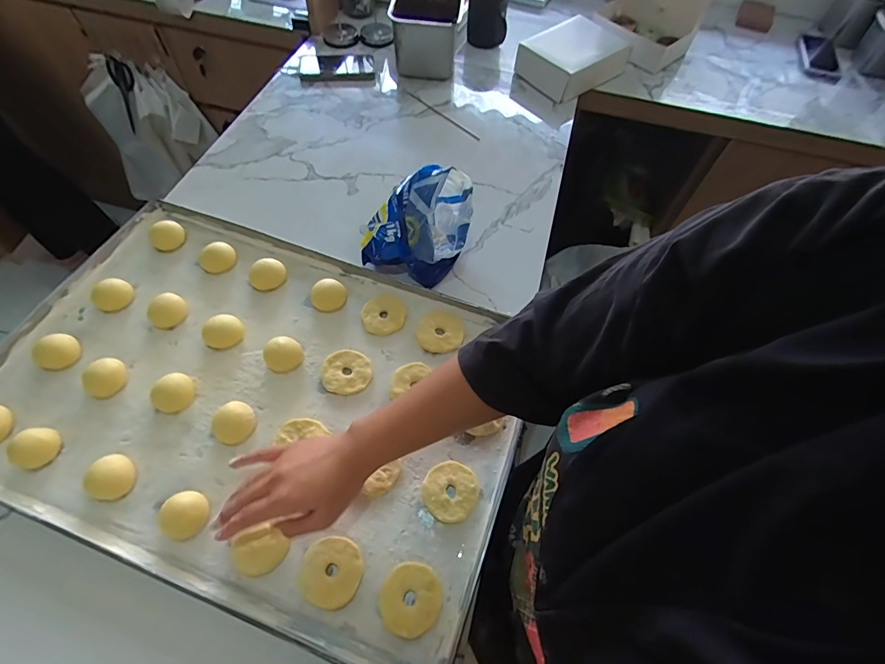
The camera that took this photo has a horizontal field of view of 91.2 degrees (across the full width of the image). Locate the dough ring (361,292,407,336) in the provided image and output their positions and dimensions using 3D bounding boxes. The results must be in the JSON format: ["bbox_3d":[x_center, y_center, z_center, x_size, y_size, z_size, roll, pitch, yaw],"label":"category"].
[{"bbox_3d":[-0.078,-0.024,0.583,0.059,0.012,0.056,1,59,-2],"label":"dough ring"}]

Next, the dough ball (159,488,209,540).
[{"bbox_3d":[-0.262,0.186,0.440,0.039,0.030,0.044,34,63,17],"label":"dough ball"}]

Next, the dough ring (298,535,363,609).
[{"bbox_3d":[-0.111,0.238,0.433,0.059,0.004,0.060,1,59,-2],"label":"dough ring"}]

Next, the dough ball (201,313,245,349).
[{"bbox_3d":[-0.277,0.001,0.551,0.046,0.027,0.041,-39,68,-23],"label":"dough ball"}]

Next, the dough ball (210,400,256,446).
[{"bbox_3d":[-0.234,0.104,0.492,0.040,0.031,0.045,26,61,12],"label":"dough ball"}]

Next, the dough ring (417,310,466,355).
[{"bbox_3d":[-0.002,-0.001,0.575,0.061,0.008,0.062,1,59,-2],"label":"dough ring"}]

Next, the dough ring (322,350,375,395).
[{"bbox_3d":[-0.118,0.050,0.540,0.059,0.012,0.058,1,59,-2],"label":"dough ring"}]

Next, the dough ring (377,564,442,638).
[{"bbox_3d":[-0.031,0.259,0.421,0.058,0.007,0.060,1,59,-2],"label":"dough ring"}]

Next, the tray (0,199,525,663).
[{"bbox_3d":[-0.216,0.065,0.518,0.606,0.034,0.408,19,60,8],"label":"tray"}]

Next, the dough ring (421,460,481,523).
[{"bbox_3d":[0.009,0.174,0.474,0.060,0.008,0.061,1,59,-2],"label":"dough ring"}]

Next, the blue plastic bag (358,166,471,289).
[{"bbox_3d":[-0.029,-0.159,0.607,0.126,0.114,0.133,18,60,8],"label":"blue plastic bag"}]

